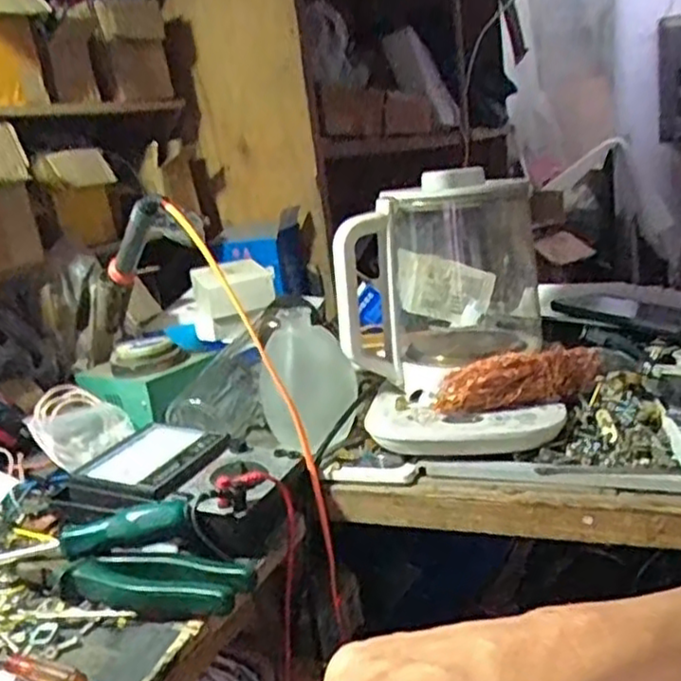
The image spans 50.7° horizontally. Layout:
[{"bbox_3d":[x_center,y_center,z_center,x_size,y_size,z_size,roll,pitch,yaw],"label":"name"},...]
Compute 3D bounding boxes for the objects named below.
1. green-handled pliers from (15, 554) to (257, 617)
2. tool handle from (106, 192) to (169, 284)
[{"bbox_3d":[-0.146,0.165,0.500,0.171,0.023,0.046,-1,18,19],"label":"green-handled pliers"},{"bbox_3d":[-0.182,-0.093,0.647,0.021,0.023,0.141,-21,-14,-37],"label":"tool handle"}]

